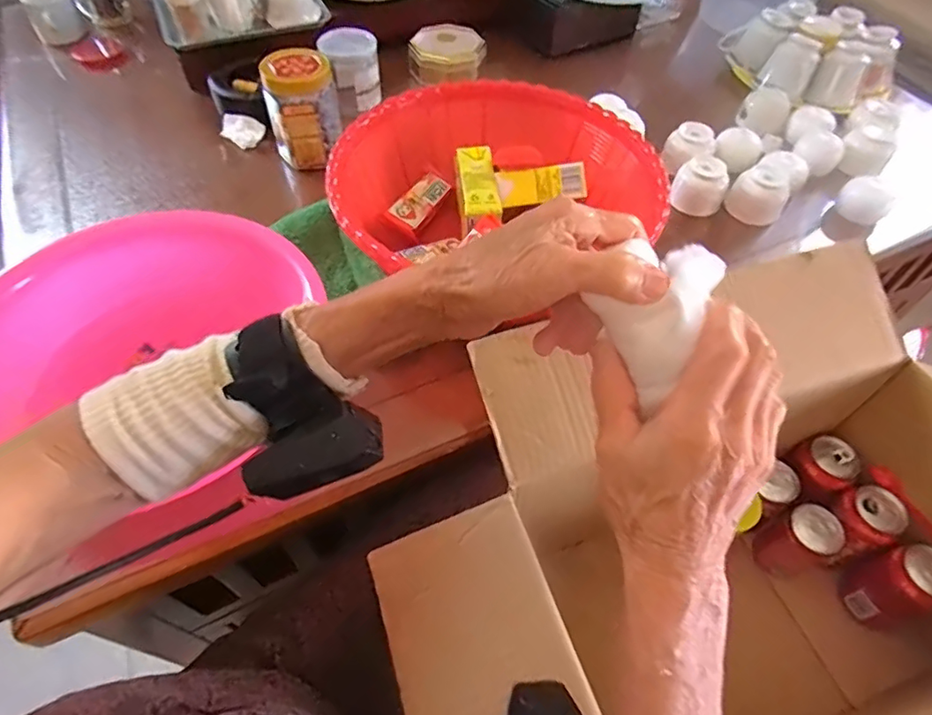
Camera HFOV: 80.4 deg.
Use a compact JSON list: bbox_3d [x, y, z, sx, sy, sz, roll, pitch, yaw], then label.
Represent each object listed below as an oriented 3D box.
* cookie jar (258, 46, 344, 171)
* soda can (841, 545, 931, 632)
[{"bbox_3d":[-0.219,-0.332,0.744,0.090,0.129,0.081,-15,56,-12],"label":"cookie jar"},{"bbox_3d":[0.468,0.253,0.601,0.061,0.114,0.061,1,55,-1],"label":"soda can"}]

